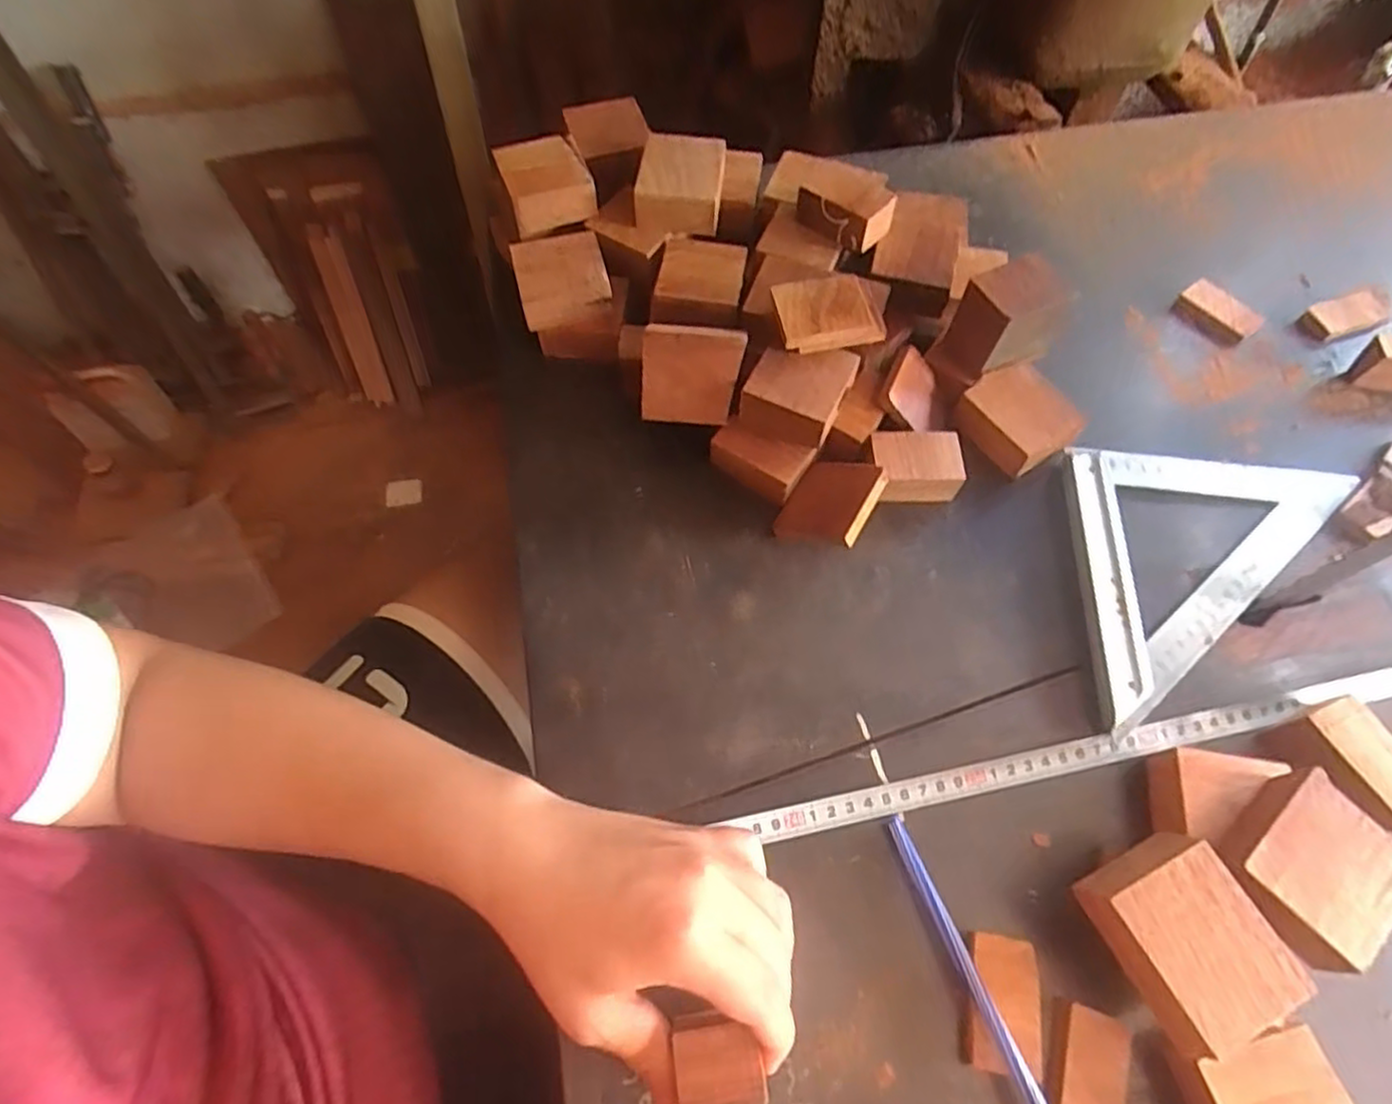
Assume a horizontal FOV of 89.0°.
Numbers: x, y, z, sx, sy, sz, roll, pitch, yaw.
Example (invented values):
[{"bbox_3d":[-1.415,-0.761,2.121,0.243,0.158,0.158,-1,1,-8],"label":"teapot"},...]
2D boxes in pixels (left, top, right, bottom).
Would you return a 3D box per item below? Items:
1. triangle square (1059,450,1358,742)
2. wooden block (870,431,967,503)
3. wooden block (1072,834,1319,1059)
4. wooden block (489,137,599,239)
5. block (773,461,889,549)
[{"bbox_3d":[0.315,0.020,0.419,0.177,0.015,0.176,4,63,2],"label":"triangle square"},{"bbox_3d":[0.139,-0.053,0.448,0.054,0.031,0.040,-4,63,-2],"label":"wooden block"},{"bbox_3d":[0.211,0.166,0.305,0.061,0.021,0.070,-23,66,-11],"label":"wooden block"},{"bbox_3d":[-0.107,-0.252,0.488,0.060,0.035,0.062,-25,66,-12],"label":"wooden block"},{"bbox_3d":[0.082,-0.030,0.430,0.054,0.012,0.055,10,64,49],"label":"block"}]

